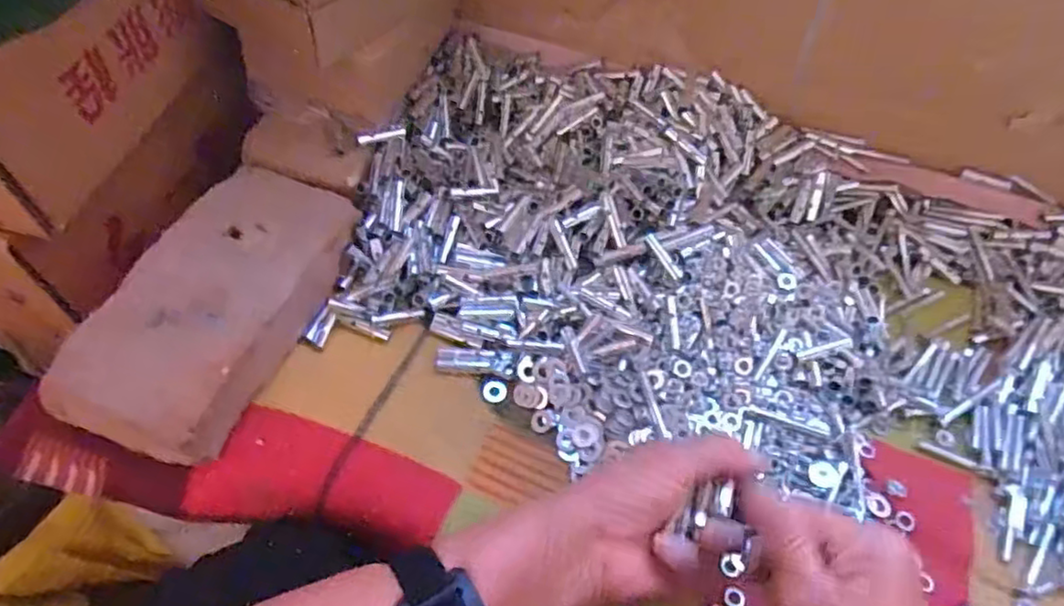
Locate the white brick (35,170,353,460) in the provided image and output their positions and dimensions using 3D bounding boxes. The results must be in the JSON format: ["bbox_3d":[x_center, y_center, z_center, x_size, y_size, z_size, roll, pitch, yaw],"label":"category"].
[{"bbox_3d":[-0.225,-0.003,0.473,0.110,0.054,0.232,17,54,7],"label":"white brick"}]

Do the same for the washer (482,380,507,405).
[{"bbox_3d":[-0.027,0.066,0.489,0.017,0.004,0.018,13,54,4],"label":"washer"}]

